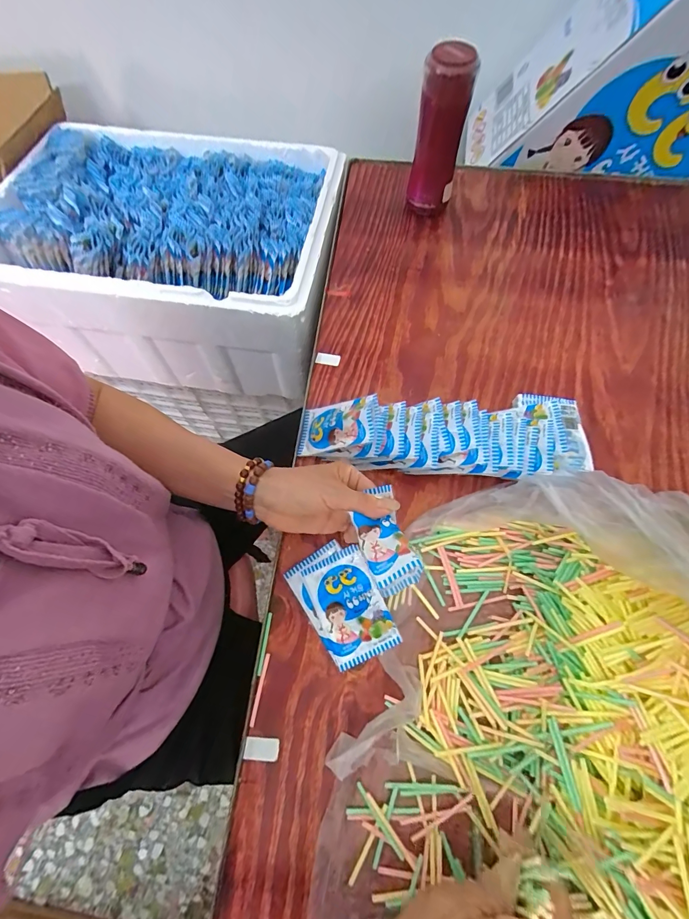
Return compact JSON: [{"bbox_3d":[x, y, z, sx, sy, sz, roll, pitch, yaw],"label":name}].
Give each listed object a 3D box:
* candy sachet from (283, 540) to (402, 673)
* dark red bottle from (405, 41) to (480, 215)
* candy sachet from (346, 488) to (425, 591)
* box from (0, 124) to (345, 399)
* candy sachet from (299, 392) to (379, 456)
[{"bbox_3d":[-0.001,0.147,0.387,0.078,0.014,0.116,-29,70,-12],"label":"candy sachet"},{"bbox_3d":[0.135,-0.462,0.547,0.066,0.193,0.077,9,67,4],"label":"dark red bottle"},{"bbox_3d":[0.033,0.062,0.320,0.040,0.009,0.092,-23,41,7],"label":"candy sachet"},{"bbox_3d":[-0.292,-0.381,0.695,0.541,0.201,0.419,7,67,3],"label":"box"},{"bbox_3d":[-0.012,-0.040,0.448,0.102,0.015,0.060,-9,61,32],"label":"candy sachet"}]

